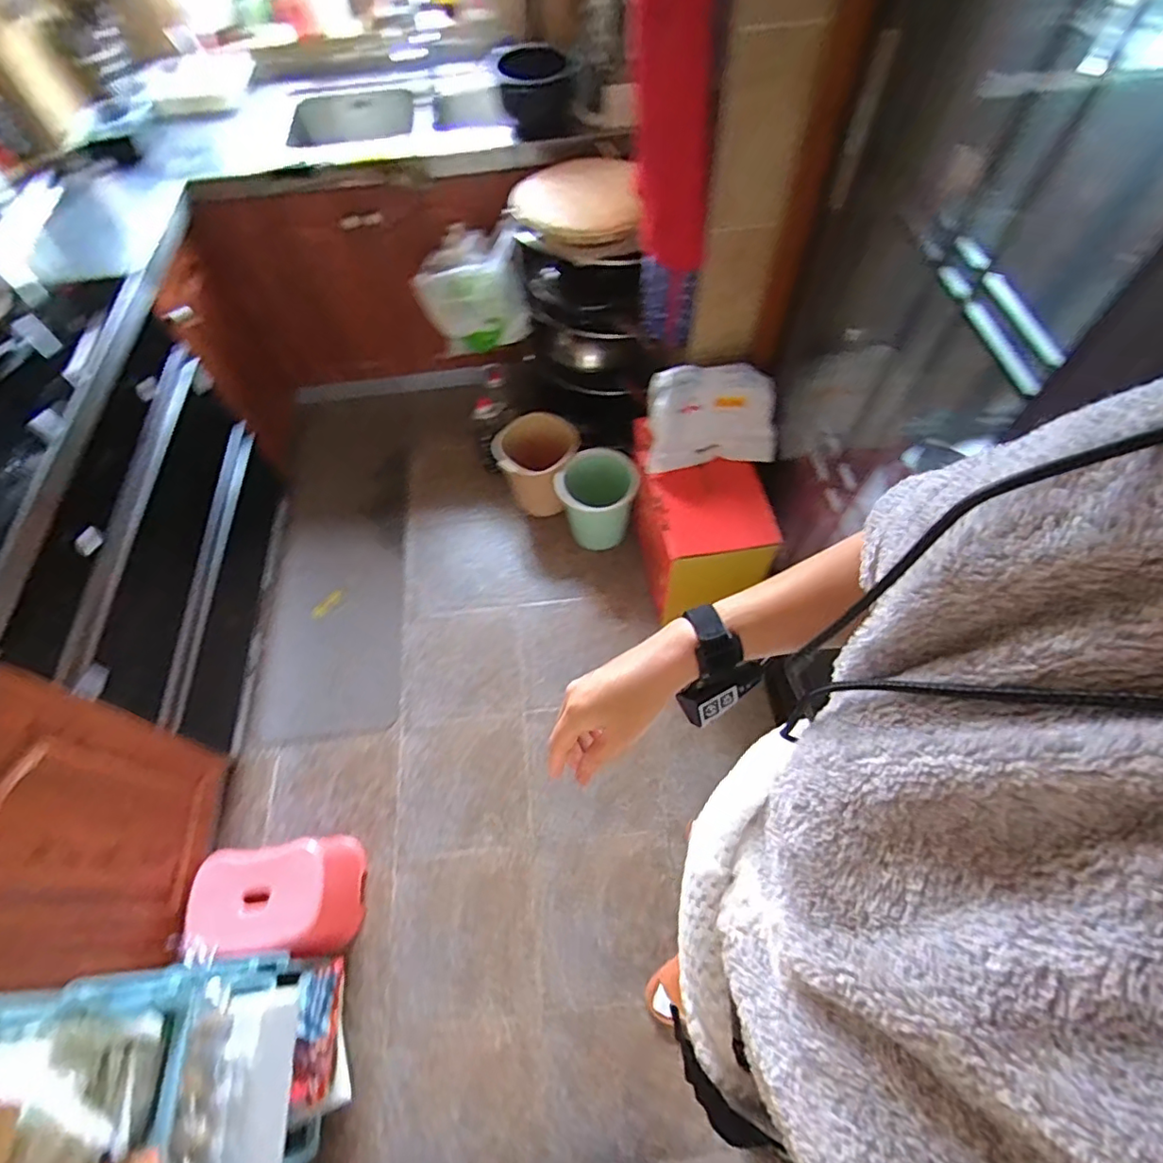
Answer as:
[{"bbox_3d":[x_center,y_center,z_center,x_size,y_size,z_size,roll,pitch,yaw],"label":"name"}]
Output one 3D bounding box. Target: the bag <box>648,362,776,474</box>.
[{"bbox_3d":[0.326,-0.403,1.406,0.308,0.221,0.156,-1,60,1],"label":"bag"}]

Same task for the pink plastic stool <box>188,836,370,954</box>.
[{"bbox_3d":[-0.660,0.694,1.282,0.299,0.204,0.233,1,60,2],"label":"pink plastic stool"}]

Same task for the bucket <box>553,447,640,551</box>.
[{"bbox_3d":[0.042,-0.250,1.727,0.222,0.257,0.202,-1,60,1],"label":"bucket"}]

